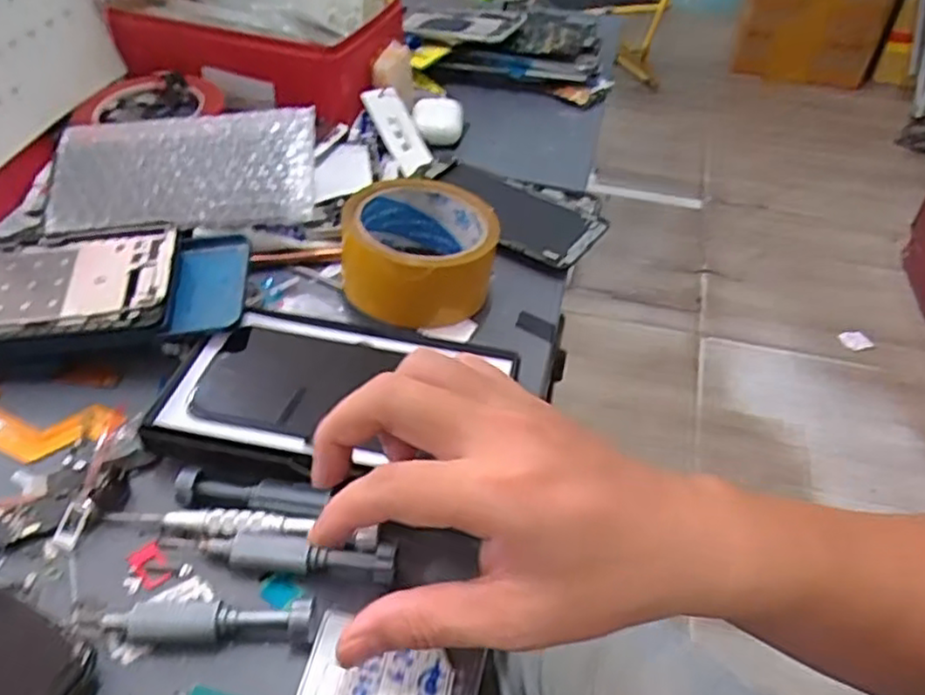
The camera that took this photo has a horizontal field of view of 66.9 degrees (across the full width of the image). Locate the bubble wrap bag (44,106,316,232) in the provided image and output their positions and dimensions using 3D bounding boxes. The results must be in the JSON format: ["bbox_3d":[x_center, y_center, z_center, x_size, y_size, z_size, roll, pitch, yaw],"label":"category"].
[{"bbox_3d":[-0.188,-0.119,0.470,0.175,0.013,0.092,-5,66,0],"label":"bubble wrap bag"}]

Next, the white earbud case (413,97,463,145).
[{"bbox_3d":[-0.021,-0.200,0.615,0.042,0.019,0.056,1,43,-2],"label":"white earbud case"}]

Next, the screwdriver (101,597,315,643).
[{"bbox_3d":[-0.103,0.113,0.288,0.082,0.017,0.016,3,43,0],"label":"screwdriver"}]

